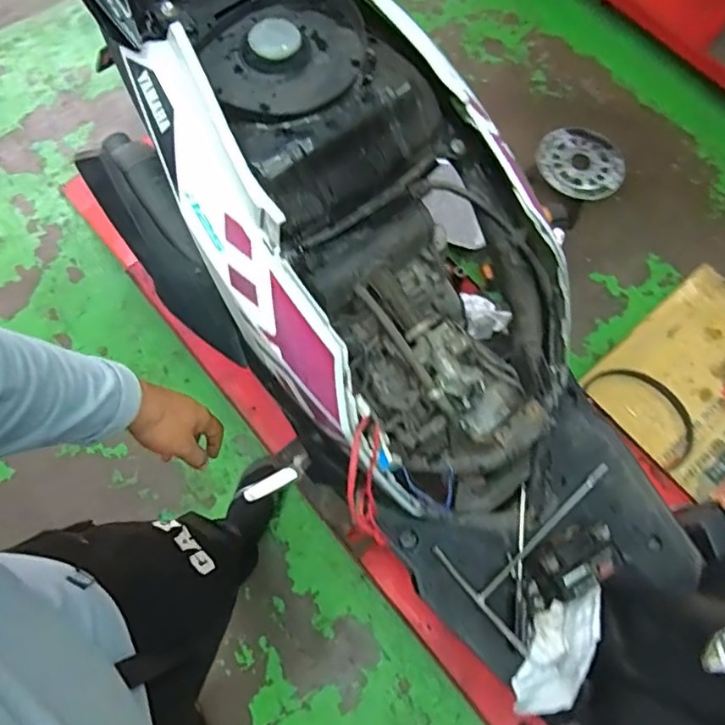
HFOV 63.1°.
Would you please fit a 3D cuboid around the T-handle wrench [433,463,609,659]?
[{"bbox_3d":[0.280,0.267,0.897,0.296,0.036,0.189,-37,72,-15],"label":"T-handle wrench"}]

